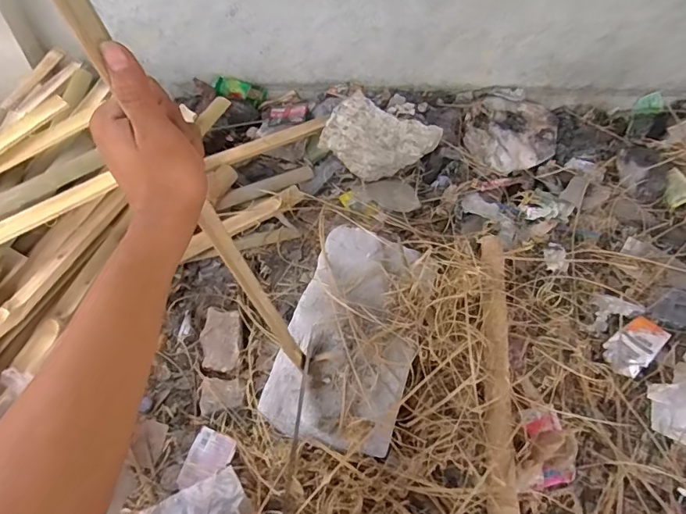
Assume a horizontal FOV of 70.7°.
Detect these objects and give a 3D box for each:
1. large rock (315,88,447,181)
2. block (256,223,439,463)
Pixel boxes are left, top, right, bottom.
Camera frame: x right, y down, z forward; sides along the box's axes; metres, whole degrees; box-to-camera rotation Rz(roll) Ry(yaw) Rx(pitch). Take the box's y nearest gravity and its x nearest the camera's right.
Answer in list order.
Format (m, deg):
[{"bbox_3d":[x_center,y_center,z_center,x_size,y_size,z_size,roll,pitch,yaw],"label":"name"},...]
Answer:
[{"bbox_3d":[0.081,-0.248,1.049,0.228,0.103,0.151,20,56,12],"label":"large rock"},{"bbox_3d":[0.019,0.117,0.775,0.195,0.089,0.348,14,58,11],"label":"block"}]

